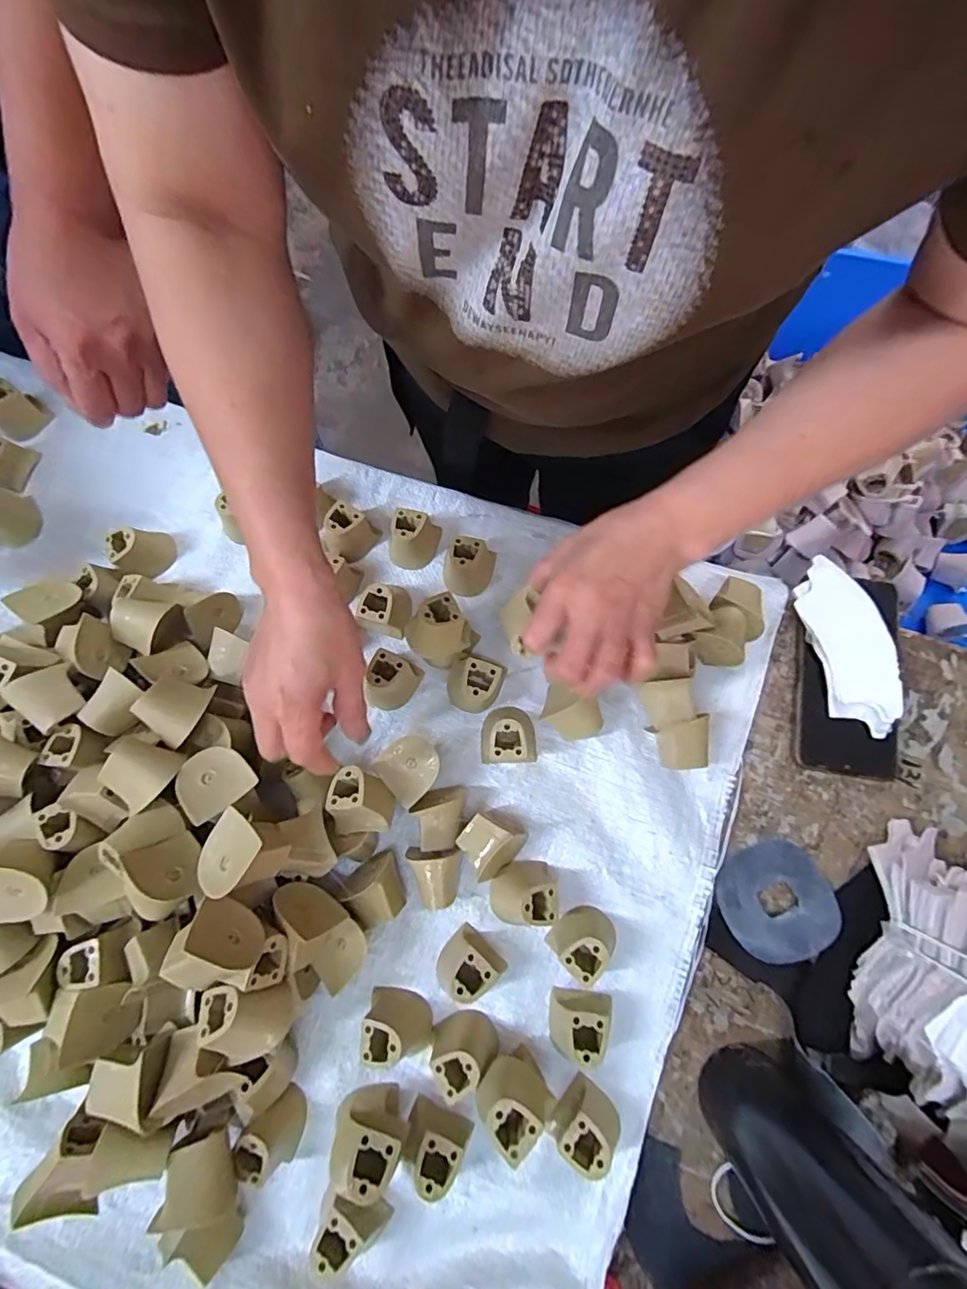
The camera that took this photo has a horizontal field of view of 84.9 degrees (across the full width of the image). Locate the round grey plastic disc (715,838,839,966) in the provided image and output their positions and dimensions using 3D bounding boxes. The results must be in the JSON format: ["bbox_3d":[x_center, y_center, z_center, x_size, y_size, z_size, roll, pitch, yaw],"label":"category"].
[{"bbox_3d":[0.220,0.192,0.396,0.081,0.008,0.078,0,76,2],"label":"round grey plastic disc"}]

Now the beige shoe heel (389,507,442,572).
[{"bbox_3d":[-0.061,-0.092,0.461,0.035,0.037,0.042,18,77,6],"label":"beige shoe heel"}]

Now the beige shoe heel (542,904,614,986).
[{"bbox_3d":[0.075,0.218,0.382,0.047,0.035,0.044,0,76,2],"label":"beige shoe heel"}]

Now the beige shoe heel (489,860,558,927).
[{"bbox_3d":[0.029,0.183,0.390,0.050,0.043,0.035,-5,76,0],"label":"beige shoe heel"}]

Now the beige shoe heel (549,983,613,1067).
[{"bbox_3d":[0.070,0.272,0.370,0.046,0.035,0.044,2,76,2],"label":"beige shoe heel"}]

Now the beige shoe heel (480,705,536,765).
[{"bbox_3d":[0.020,0.070,0.418,0.045,0.040,0.045,-3,76,1],"label":"beige shoe heel"}]

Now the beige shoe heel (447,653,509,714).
[{"bbox_3d":[-0.009,0.031,0.427,0.043,0.044,0.042,19,77,6],"label":"beige shoe heel"}]

